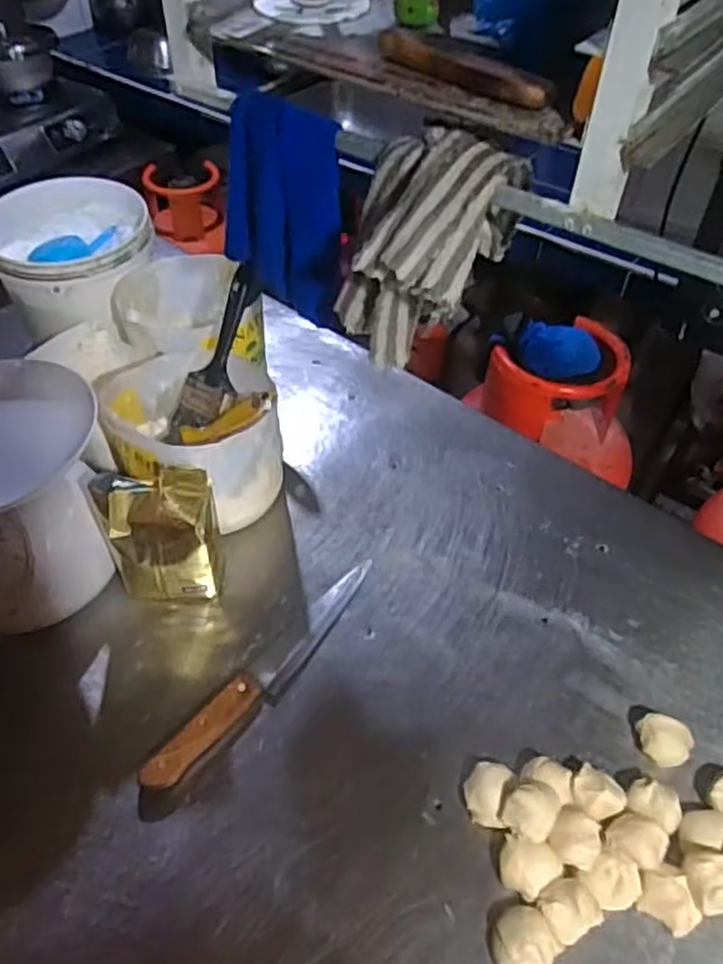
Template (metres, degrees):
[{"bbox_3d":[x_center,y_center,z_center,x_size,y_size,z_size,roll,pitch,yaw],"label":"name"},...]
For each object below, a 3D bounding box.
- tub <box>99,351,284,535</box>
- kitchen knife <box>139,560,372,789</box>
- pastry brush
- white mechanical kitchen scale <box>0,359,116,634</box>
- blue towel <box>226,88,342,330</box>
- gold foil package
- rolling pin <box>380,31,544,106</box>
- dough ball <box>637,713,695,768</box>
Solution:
[{"bbox_3d":[-0.180,-0.046,0.802,0.167,0.164,0.181,1,48,-1],"label":"tub"},{"bbox_3d":[-0.085,0.178,0.701,0.039,0.017,0.301,33,57,26],"label":"kitchen knife"},{"bbox_3d":[-0.154,-0.141,0.783,0.070,0.023,0.182,21,98,18],"label":"pastry brush"},{"bbox_3d":[-0.342,0.012,0.703,0.174,0.167,0.195,-5,49,-6],"label":"white mechanical kitchen scale"},{"bbox_3d":[-0.067,-0.232,0.616,0.128,0.161,0.039,32,55,24],"label":"blue towel"},{"bbox_3d":[-0.193,0.054,0.712,0.104,0.166,0.069,-5,49,-3],"label":"gold foil package"},{"bbox_3d":[0.064,-0.278,0.483,0.014,0.016,0.139,-36,58,-29],"label":"rolling pin"},{"bbox_3d":[0.271,0.232,0.640,0.046,0.025,0.039,18,52,16],"label":"dough ball"}]

